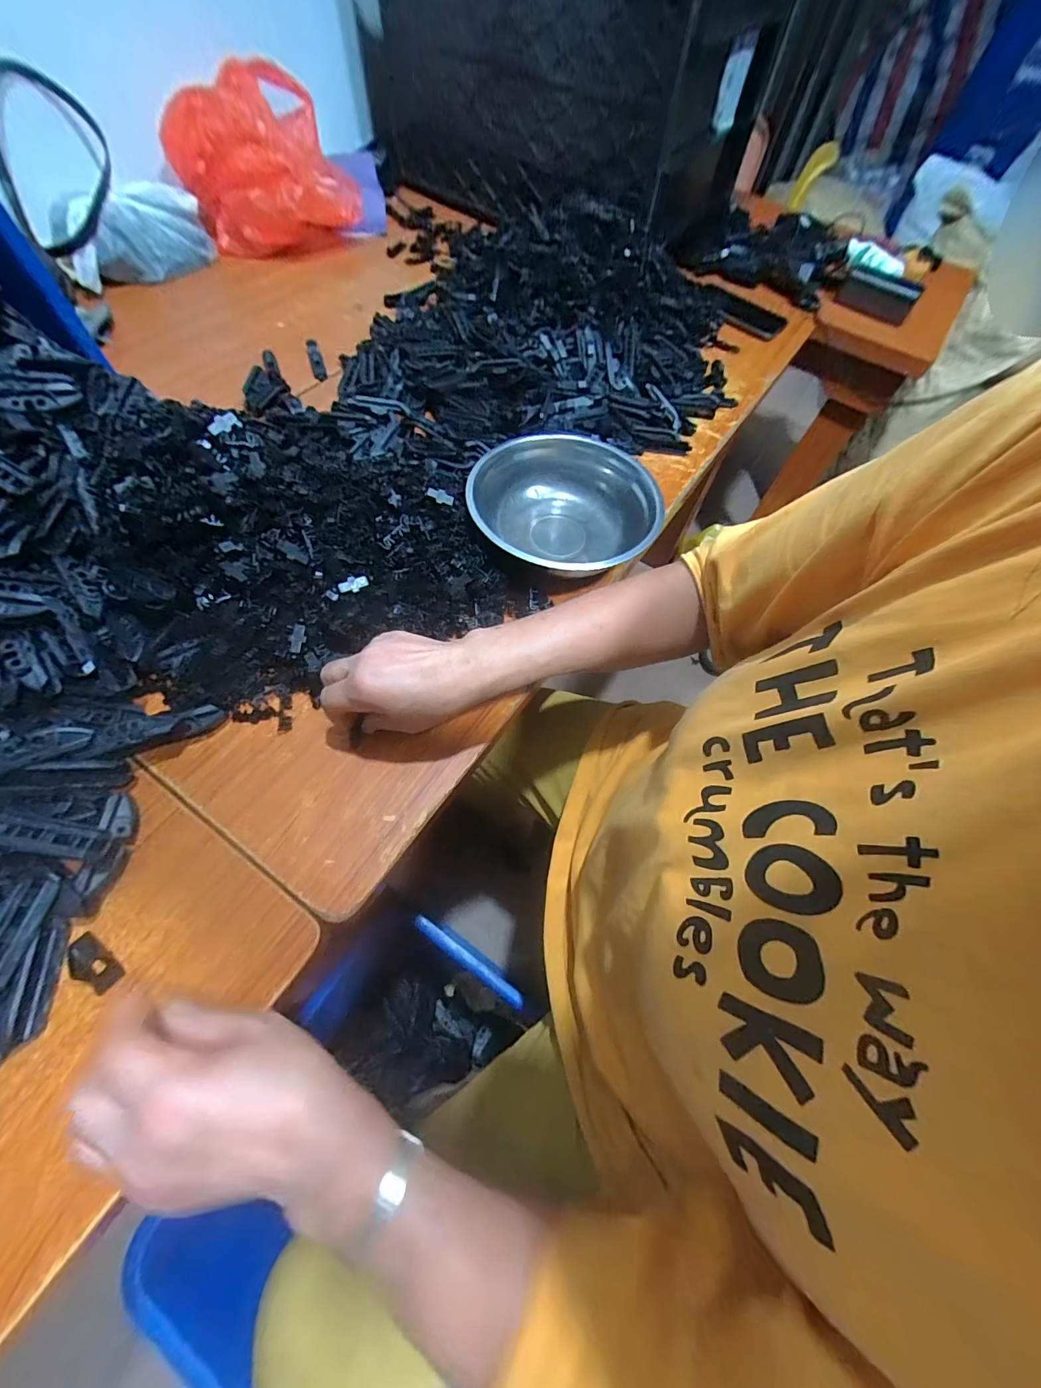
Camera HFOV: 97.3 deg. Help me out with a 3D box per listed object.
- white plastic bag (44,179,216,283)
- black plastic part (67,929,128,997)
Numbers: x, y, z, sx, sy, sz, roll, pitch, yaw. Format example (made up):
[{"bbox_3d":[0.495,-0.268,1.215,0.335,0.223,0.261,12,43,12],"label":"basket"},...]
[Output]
[{"bbox_3d":[-0.580,-0.695,0.693,0.195,0.091,0.103,-25,67,-15],"label":"white plastic bag"},{"bbox_3d":[-0.290,0.183,0.310,0.042,0.004,0.021,32,65,13],"label":"black plastic part"}]

